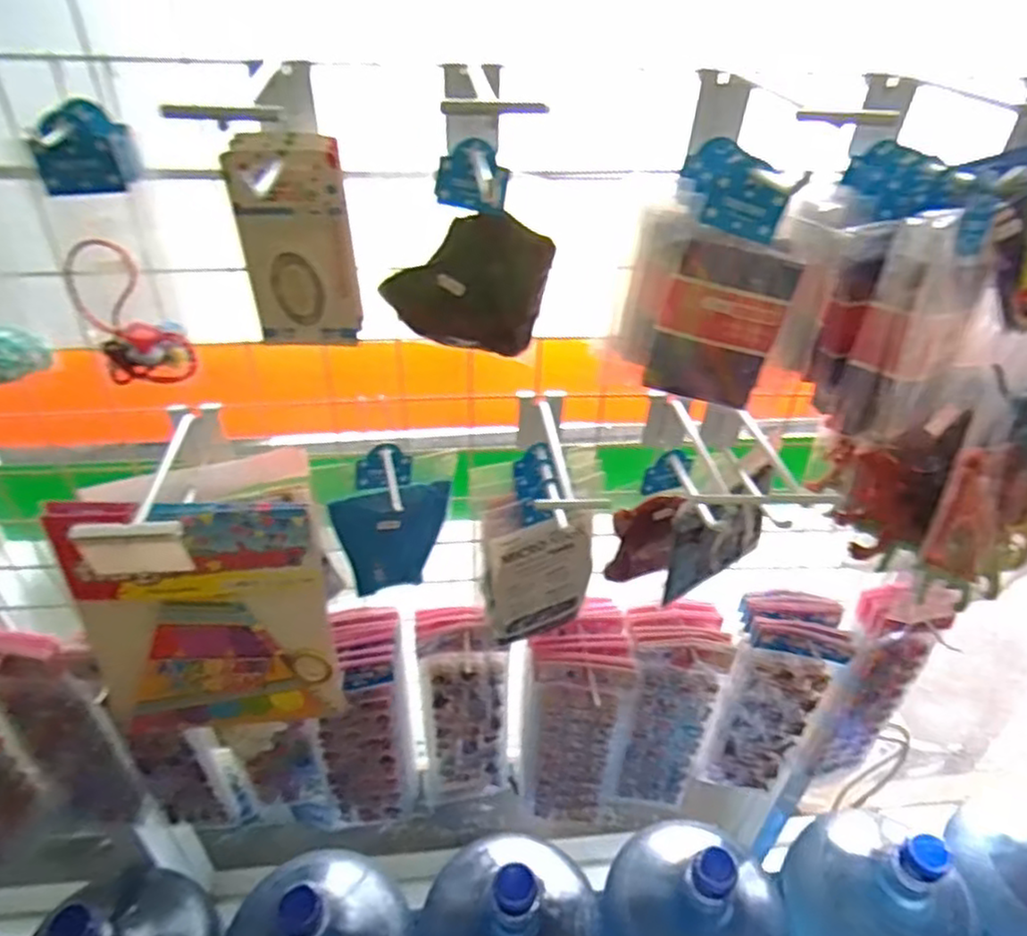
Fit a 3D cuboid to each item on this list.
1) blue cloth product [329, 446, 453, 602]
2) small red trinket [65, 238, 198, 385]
[{"bbox_3d":[-0.106,0.048,0.635,0.101,0.151,0.015,-14,41,-19],"label":"blue cloth product"},{"bbox_3d":[-0.255,-0.101,0.474,0.061,0.106,0.021,-15,42,-20],"label":"small red trinket"}]

